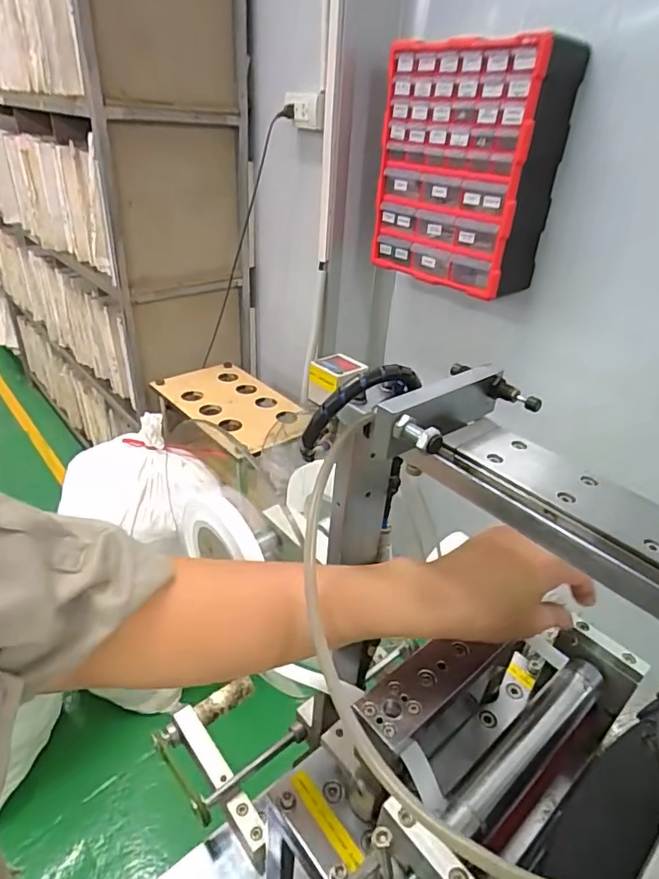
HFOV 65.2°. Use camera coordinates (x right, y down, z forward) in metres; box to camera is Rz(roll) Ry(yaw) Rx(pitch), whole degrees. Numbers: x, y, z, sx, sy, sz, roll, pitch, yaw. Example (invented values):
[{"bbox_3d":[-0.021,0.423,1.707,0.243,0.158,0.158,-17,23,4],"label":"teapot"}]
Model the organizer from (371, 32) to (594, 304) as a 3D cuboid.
[{"bbox_3d":[0.299,-0.588,1.146,0.178,0.441,0.399,-23,42,-36],"label":"organizer"}]

